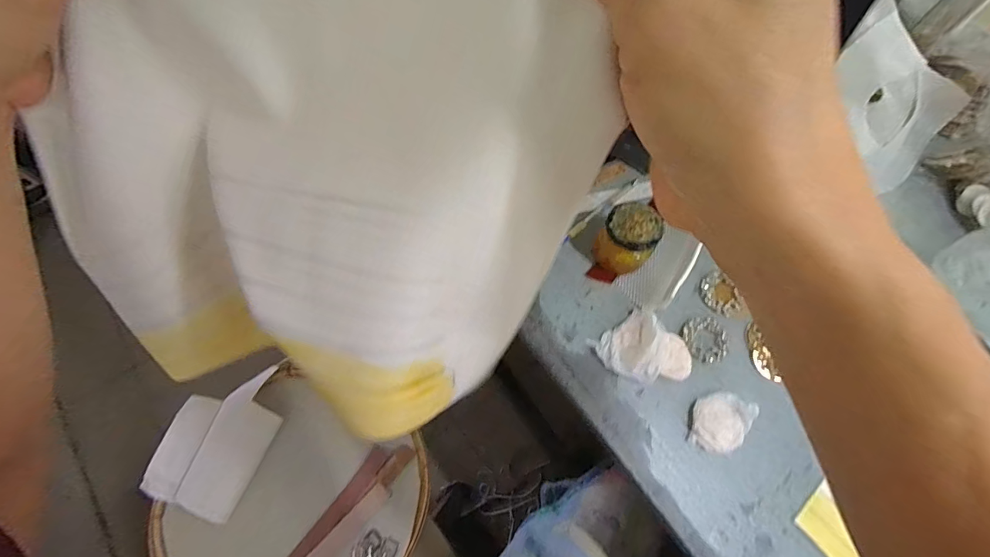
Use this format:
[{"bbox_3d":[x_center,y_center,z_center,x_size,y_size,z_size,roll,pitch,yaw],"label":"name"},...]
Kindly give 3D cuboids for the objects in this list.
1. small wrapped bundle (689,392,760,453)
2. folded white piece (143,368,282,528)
[{"bbox_3d":[0.225,0.145,0.445,0.050,0.012,0.062,32,68,11],"label":"small wrapped bundle"},{"bbox_3d":[-0.382,0.217,0.618,0.127,0.027,0.192,21,66,6],"label":"folded white piece"}]

